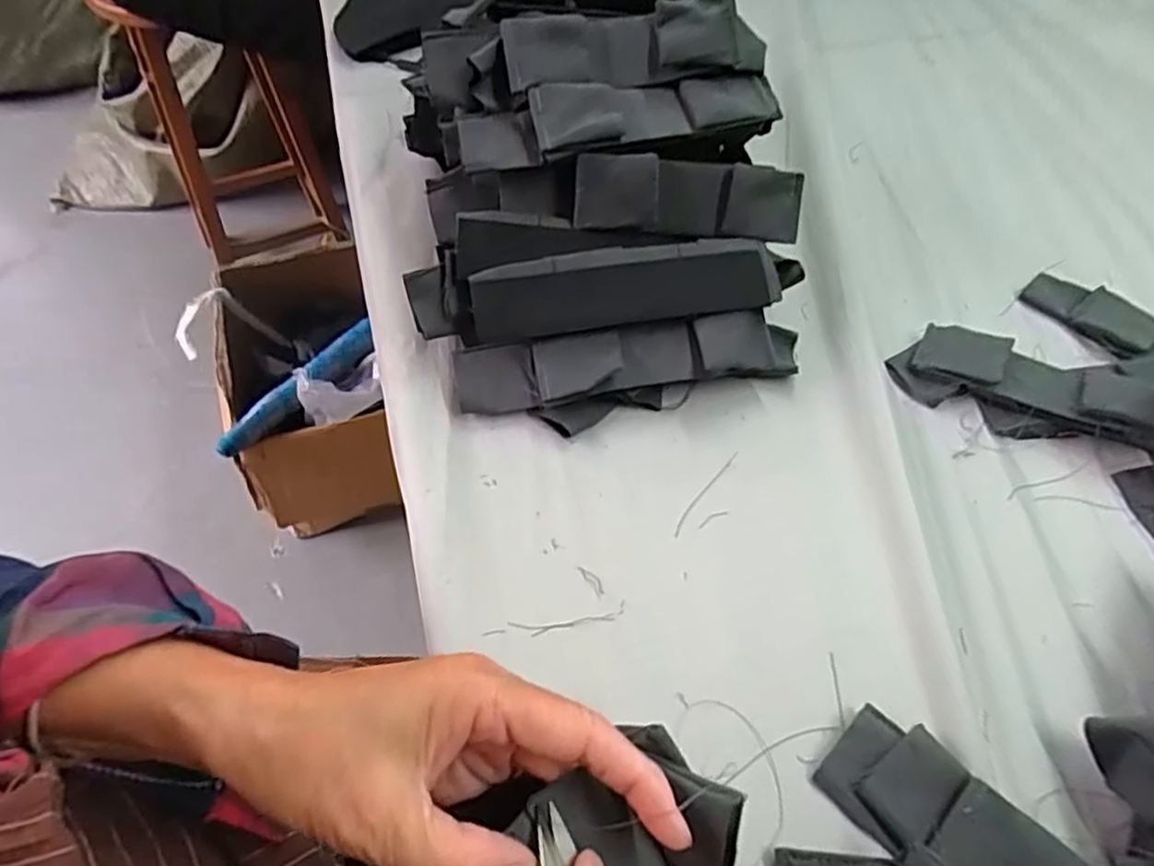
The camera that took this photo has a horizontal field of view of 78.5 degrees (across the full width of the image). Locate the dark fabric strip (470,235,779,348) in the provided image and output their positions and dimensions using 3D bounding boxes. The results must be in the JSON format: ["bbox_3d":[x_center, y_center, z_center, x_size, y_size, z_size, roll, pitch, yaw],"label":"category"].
[{"bbox_3d":[0.031,-0.091,0.439,0.191,0.015,0.049,-8,86,-6],"label":"dark fabric strip"}]

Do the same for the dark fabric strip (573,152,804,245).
[{"bbox_3d":[0.074,-0.149,0.450,0.148,0.046,0.016,1,17,-11],"label":"dark fabric strip"}]

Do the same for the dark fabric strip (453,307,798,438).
[{"bbox_3d":[0.036,-0.039,0.440,0.216,0.040,0.052,-7,54,-7],"label":"dark fabric strip"}]

